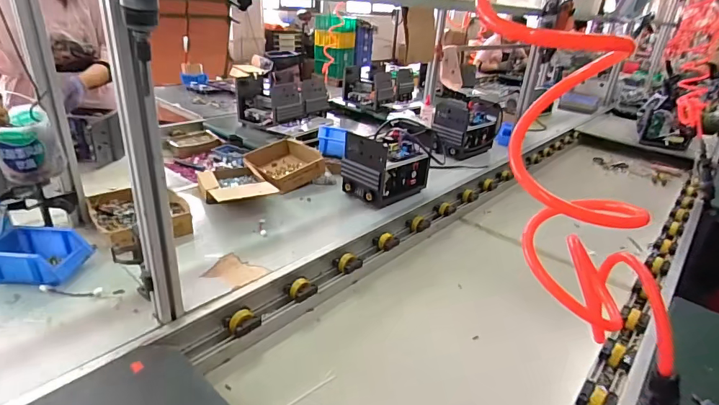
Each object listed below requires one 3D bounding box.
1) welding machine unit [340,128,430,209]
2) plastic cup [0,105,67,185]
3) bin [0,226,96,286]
[{"bbox_3d":[0.084,-0.114,1.262,0.236,0.182,0.147,-20,36,-40],"label":"welding machine unit"},{"bbox_3d":[-0.381,-0.066,0.479,0.060,0.071,0.062,-14,32,-33],"label":"plastic cup"},{"bbox_3d":[-0.627,0.106,0.822,0.158,0.067,0.119,2,27,-6],"label":"bin"}]

